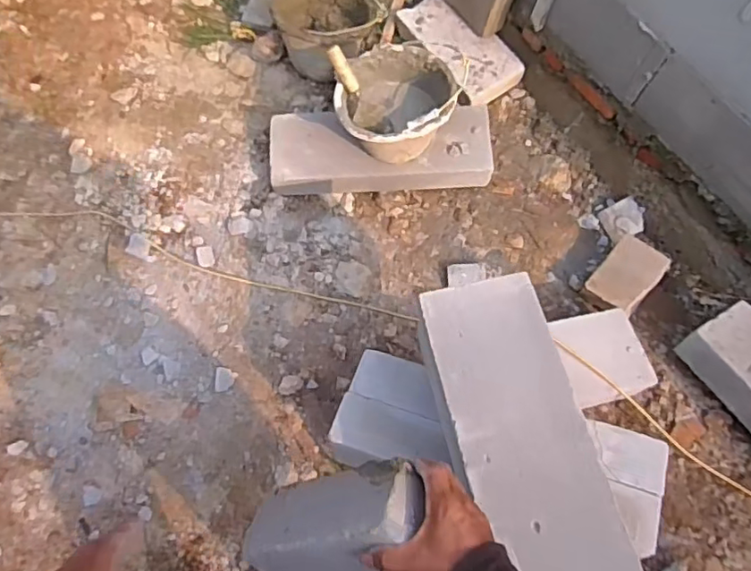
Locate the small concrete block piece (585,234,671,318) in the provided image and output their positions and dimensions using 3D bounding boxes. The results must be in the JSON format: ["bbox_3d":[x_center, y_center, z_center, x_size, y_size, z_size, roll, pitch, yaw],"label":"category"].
[{"bbox_3d":[0.653,-0.021,1.514,0.146,0.067,0.206,33,72,33],"label":"small concrete block piece"}]

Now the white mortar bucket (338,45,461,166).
[{"bbox_3d":[0.048,-0.425,1.446,0.269,0.194,0.247,0,67,-1],"label":"white mortar bucket"}]

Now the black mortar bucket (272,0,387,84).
[{"bbox_3d":[-0.138,-0.753,1.703,0.275,0.195,0.295,3,67,-6],"label":"black mortar bucket"}]

